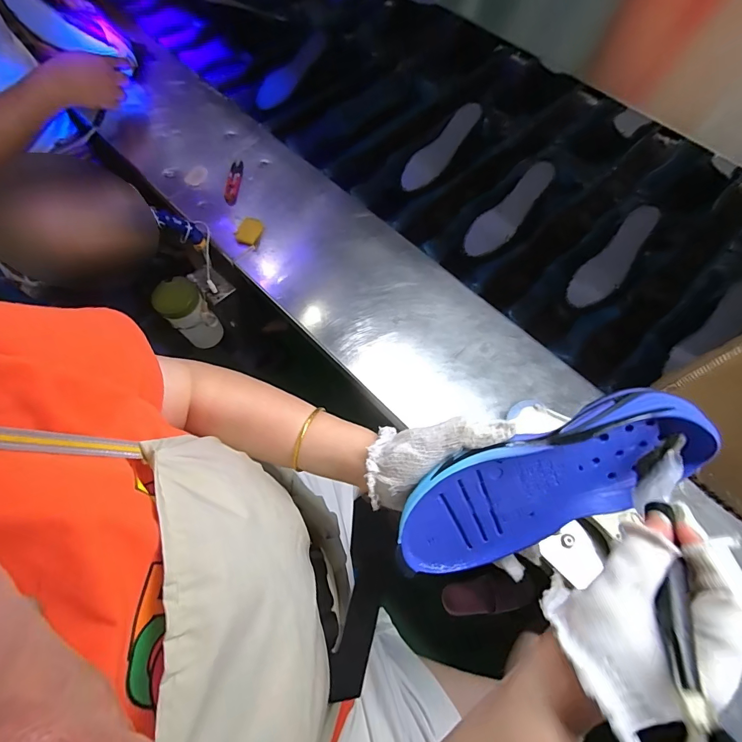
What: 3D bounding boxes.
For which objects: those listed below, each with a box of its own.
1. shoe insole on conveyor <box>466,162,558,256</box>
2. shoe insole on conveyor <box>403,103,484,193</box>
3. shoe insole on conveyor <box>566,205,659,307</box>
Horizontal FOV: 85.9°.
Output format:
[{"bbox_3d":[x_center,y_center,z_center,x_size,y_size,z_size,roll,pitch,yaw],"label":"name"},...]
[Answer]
[{"bbox_3d":[0.246,-0.283,0.706,0.194,0.015,0.059,-47,74,7],"label":"shoe insole on conveyor"},{"bbox_3d":[0.137,-0.428,0.771,0.194,0.009,0.059,-41,84,9],"label":"shoe insole on conveyor"},{"bbox_3d":[0.409,-0.191,0.668,0.059,0.019,0.194,38,95,14],"label":"shoe insole on conveyor"}]

